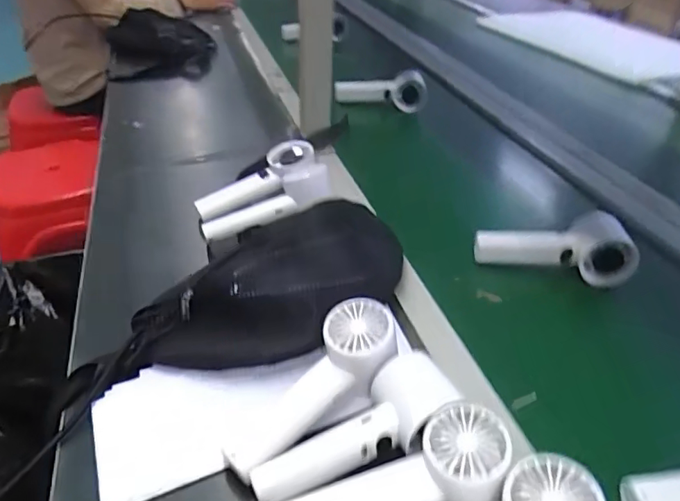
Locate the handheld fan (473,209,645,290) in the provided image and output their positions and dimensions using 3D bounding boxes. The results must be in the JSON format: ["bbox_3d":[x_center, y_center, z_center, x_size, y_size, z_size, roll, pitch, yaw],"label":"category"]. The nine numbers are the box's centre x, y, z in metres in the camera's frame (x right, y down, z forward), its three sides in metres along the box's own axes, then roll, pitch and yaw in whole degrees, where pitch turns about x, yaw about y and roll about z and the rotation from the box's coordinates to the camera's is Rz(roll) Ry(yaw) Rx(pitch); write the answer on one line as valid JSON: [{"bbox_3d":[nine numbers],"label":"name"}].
[{"bbox_3d":[0.222,-0.005,0.555,0.159,0.059,0.056,8,37,8],"label":"handheld fan"}]

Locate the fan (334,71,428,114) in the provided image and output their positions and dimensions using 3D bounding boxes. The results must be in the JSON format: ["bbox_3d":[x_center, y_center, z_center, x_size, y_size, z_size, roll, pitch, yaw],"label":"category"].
[{"bbox_3d":[0.070,-0.274,0.929,0.157,0.074,0.053,-6,37,-10],"label":"fan"}]

